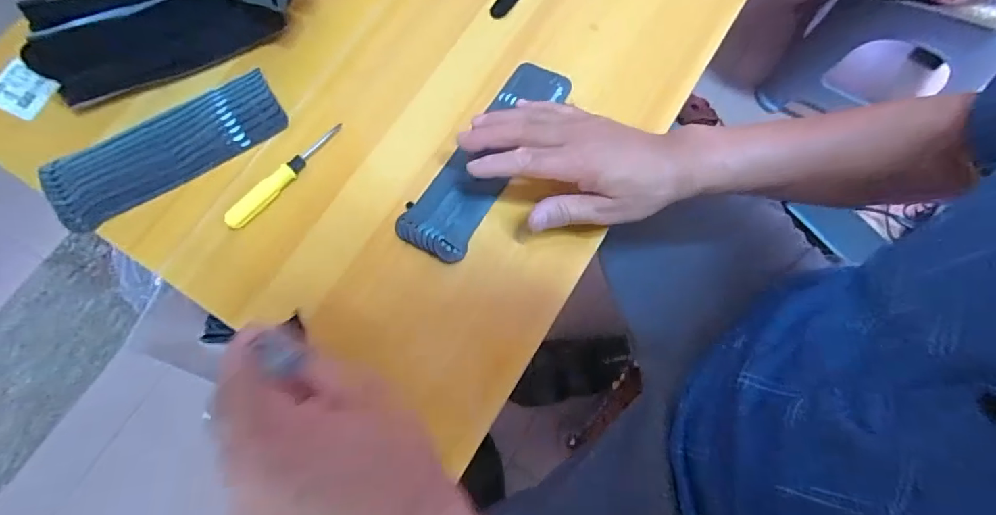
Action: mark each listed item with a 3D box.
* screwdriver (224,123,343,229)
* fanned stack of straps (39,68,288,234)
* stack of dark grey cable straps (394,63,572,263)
[{"bbox_3d":[-0.180,-0.070,0.410,0.013,0.011,0.122,41,79,11],"label":"screwdriver"},{"bbox_3d":[-0.290,-0.096,0.424,0.199,0.016,0.064,-31,77,-7],"label":"fanned stack of straps"},{"bbox_3d":[-0.011,-0.090,0.424,0.062,0.011,0.201,30,76,8],"label":"stack of dark grey cable straps"}]

